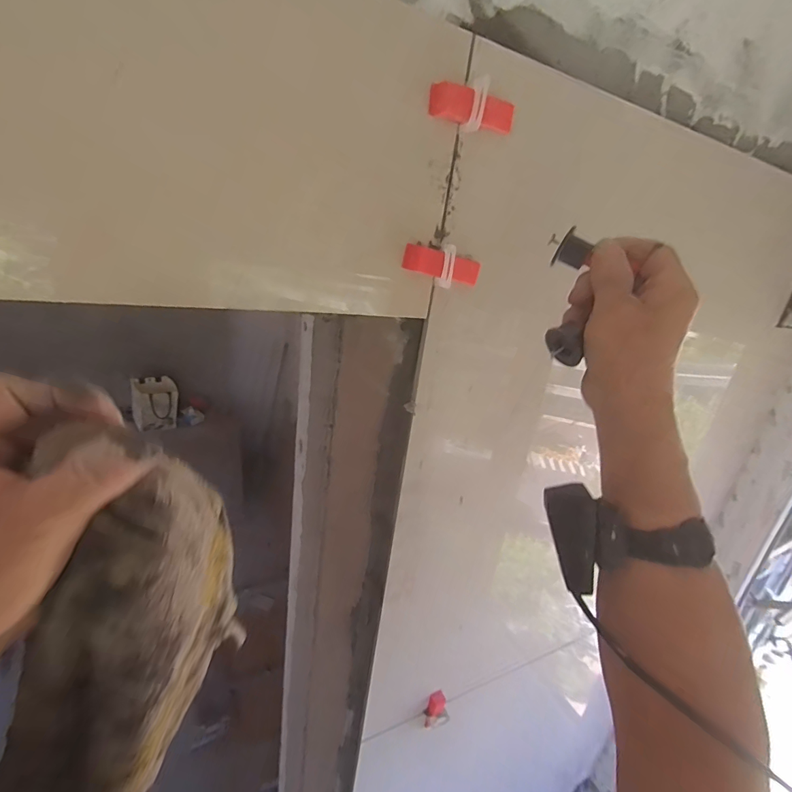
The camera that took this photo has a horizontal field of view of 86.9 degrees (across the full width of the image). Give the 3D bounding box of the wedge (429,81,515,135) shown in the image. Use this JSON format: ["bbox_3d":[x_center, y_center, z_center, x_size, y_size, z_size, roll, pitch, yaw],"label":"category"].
[{"bbox_3d":[0.058,-0.216,0.315,0.076,0.021,0.014,-12,28,-34],"label":"wedge"}]

